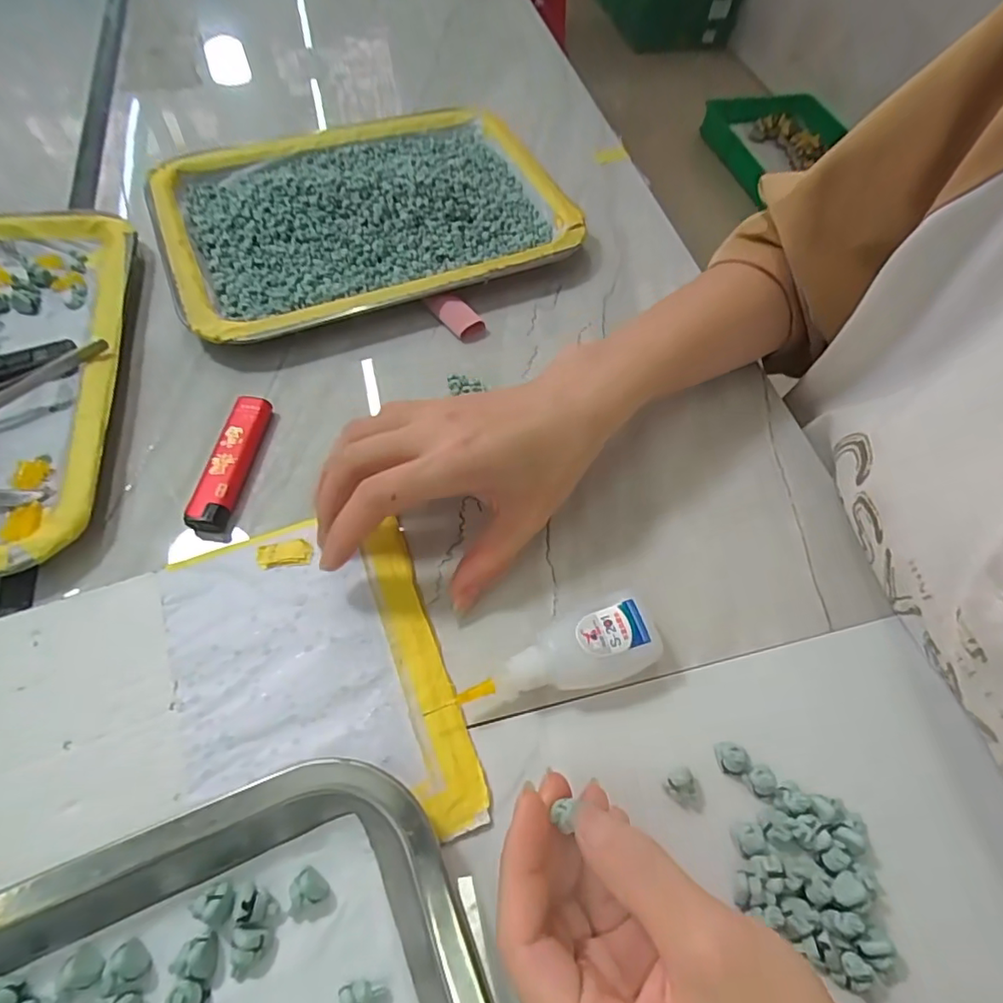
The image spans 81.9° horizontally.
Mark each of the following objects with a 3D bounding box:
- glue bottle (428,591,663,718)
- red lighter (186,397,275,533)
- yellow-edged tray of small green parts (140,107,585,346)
[{"bbox_3d":[0.022,0.070,0.248,0.090,0.022,0.033,-18,62,-14],"label":"glue bottle"},{"bbox_3d":[-0.140,-0.021,0.299,0.018,0.012,0.078,7,59,0],"label":"red lighter"},{"bbox_3d":[-0.094,-0.198,0.391,0.254,0.035,0.190,-20,63,-16],"label":"yellow-edged tray of small green parts"}]

